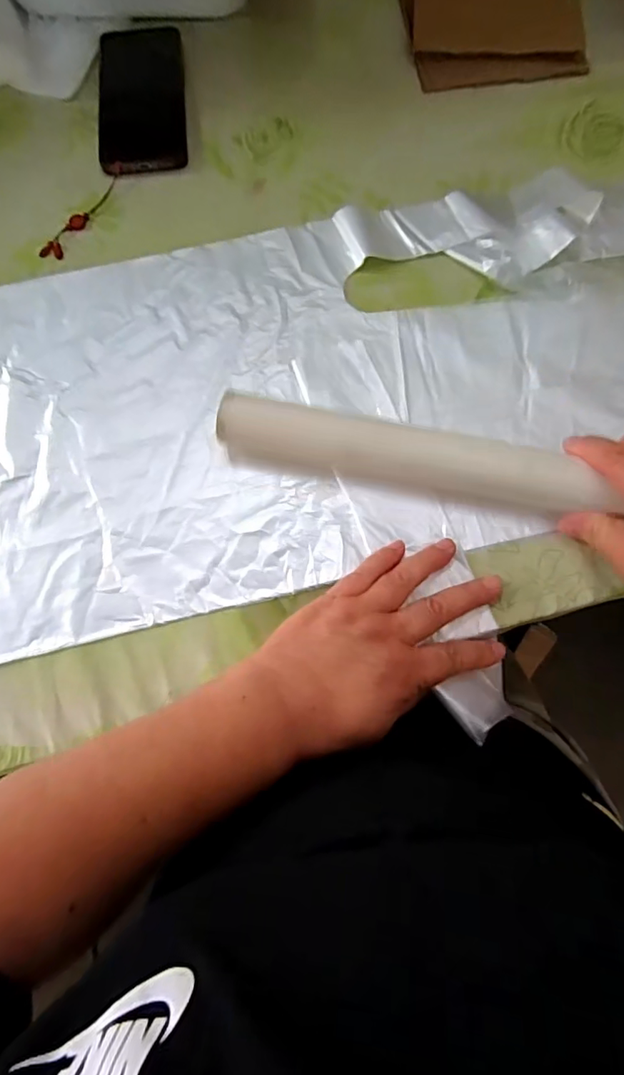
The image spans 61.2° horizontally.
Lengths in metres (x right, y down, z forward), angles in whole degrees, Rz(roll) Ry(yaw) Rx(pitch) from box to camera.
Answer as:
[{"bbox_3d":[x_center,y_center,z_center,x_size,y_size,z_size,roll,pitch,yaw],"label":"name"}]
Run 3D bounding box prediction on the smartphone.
[{"bbox_3d":[-0.154,-0.399,0.474,0.076,0.015,0.156,-4,79,-4],"label":"smartphone"}]

